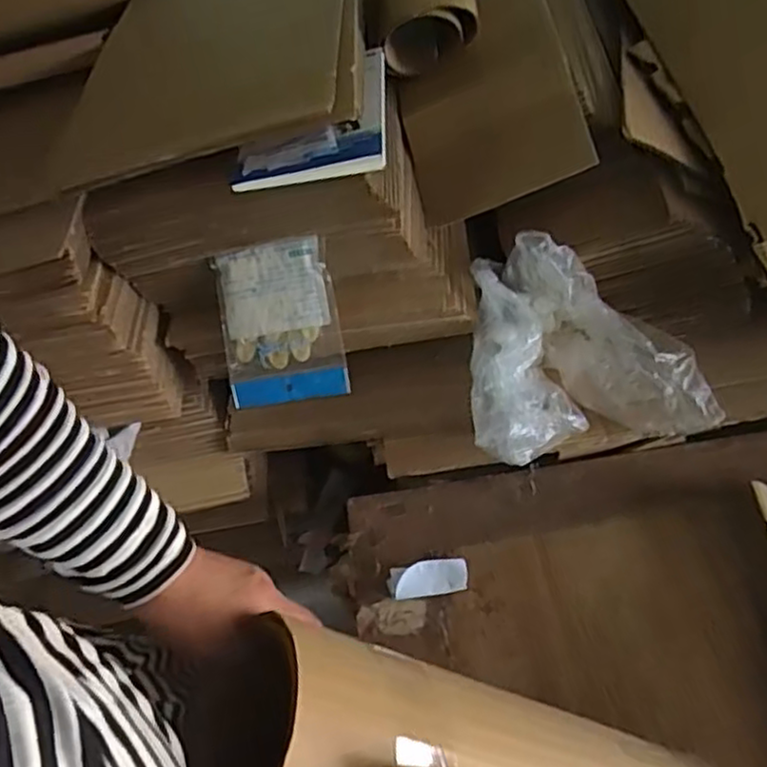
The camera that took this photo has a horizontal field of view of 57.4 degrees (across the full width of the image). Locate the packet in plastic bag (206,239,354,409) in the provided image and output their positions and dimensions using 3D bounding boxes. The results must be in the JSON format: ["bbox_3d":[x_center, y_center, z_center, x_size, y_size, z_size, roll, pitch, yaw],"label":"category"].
[{"bbox_3d":[-0.121,-0.068,0.806,0.138,0.015,0.177,-9,94,9],"label":"packet in plastic bag"}]

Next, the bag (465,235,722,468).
[{"bbox_3d":[0.217,-0.038,0.762,0.248,0.139,0.208,-6,51,5],"label":"bag"}]

